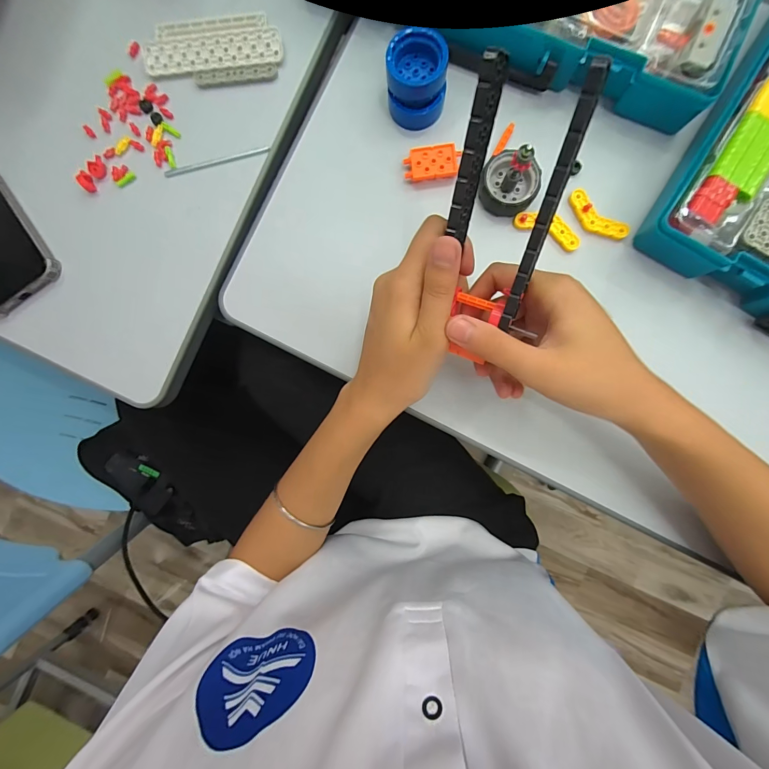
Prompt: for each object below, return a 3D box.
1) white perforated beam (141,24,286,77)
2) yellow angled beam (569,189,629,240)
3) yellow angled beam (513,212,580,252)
[{"bbox_3d":[-0.151,-0.294,0.313,0.120,0.014,0.029,-5,90,2],"label":"white perforated beam"},{"bbox_3d":[0.182,-0.143,0.304,0.057,0.008,0.022,40,91,1],"label":"yellow angled beam"},{"bbox_3d":[0.142,-0.136,0.305,0.059,0.010,0.020,26,91,2],"label":"yellow angled beam"}]

